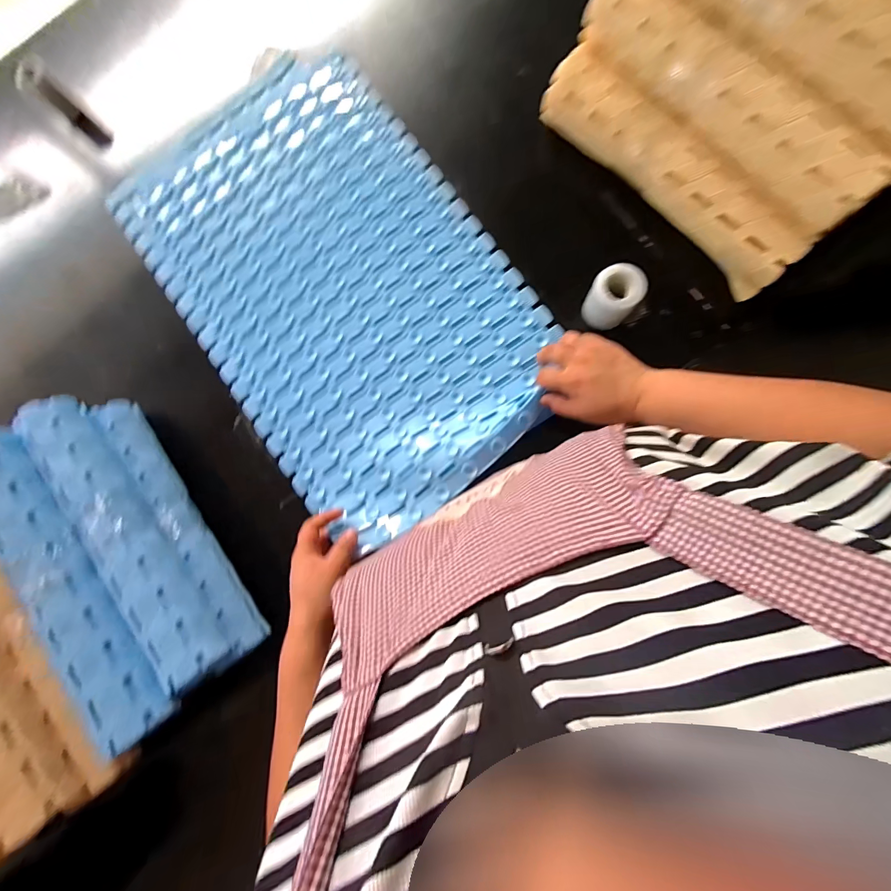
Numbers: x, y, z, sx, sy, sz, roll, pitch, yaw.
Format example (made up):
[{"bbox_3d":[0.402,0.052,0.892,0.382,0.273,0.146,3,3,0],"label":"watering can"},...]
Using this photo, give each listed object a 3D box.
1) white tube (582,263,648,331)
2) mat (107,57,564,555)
[{"bbox_3d":[0.219,-0.192,0.508,0.060,0.076,0.062,-1,84,7],"label":"white tube"},{"bbox_3d":[-0.176,-0.254,0.567,0.431,0.038,0.731,-37,80,1],"label":"mat"}]

